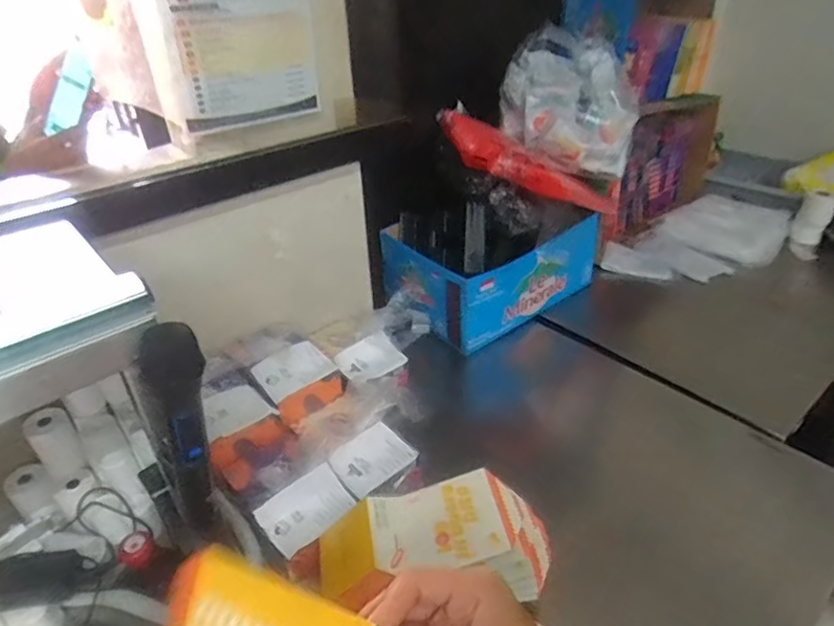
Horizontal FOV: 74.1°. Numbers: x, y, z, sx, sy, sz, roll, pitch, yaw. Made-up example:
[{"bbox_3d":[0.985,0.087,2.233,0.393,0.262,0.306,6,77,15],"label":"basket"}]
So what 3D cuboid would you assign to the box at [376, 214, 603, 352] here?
[{"bbox_3d":[0.158,-0.101,1.138,0.389,0.169,0.252,-23,39,-28],"label":"box"}]

